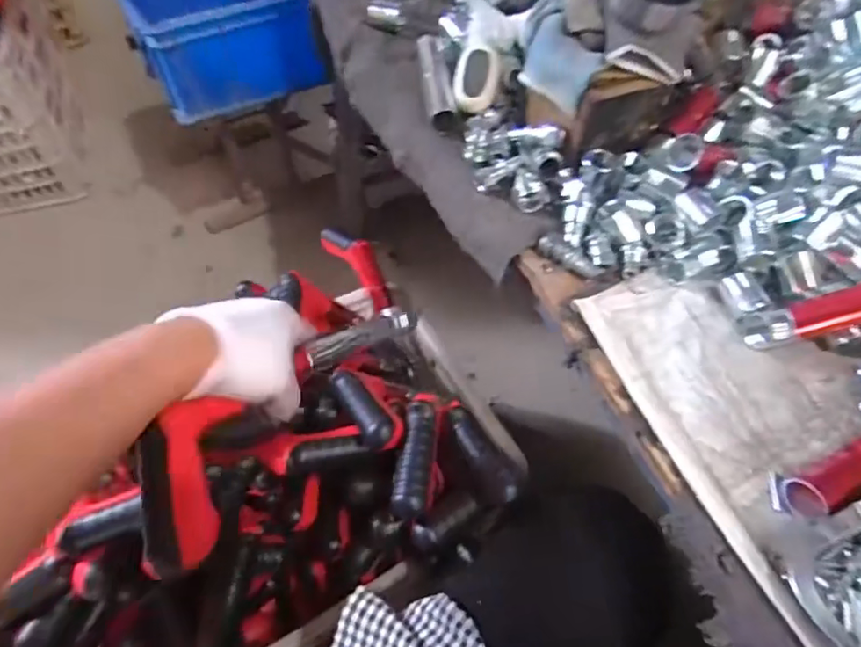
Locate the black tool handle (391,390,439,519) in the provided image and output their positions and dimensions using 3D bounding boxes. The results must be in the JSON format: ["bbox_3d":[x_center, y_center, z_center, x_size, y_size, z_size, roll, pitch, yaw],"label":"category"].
[{"bbox_3d":[-0.011,0.122,0.525,0.034,0.028,0.112,9,58,1],"label":"black tool handle"}]

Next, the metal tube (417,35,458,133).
[{"bbox_3d":[0.006,-0.251,0.582,0.027,0.021,0.138,-4,59,-6],"label":"metal tube"}]

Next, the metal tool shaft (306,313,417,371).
[{"bbox_3d":[-0.058,0.008,0.509,0.022,0.024,0.137,41,34,19],"label":"metal tool shaft"}]

